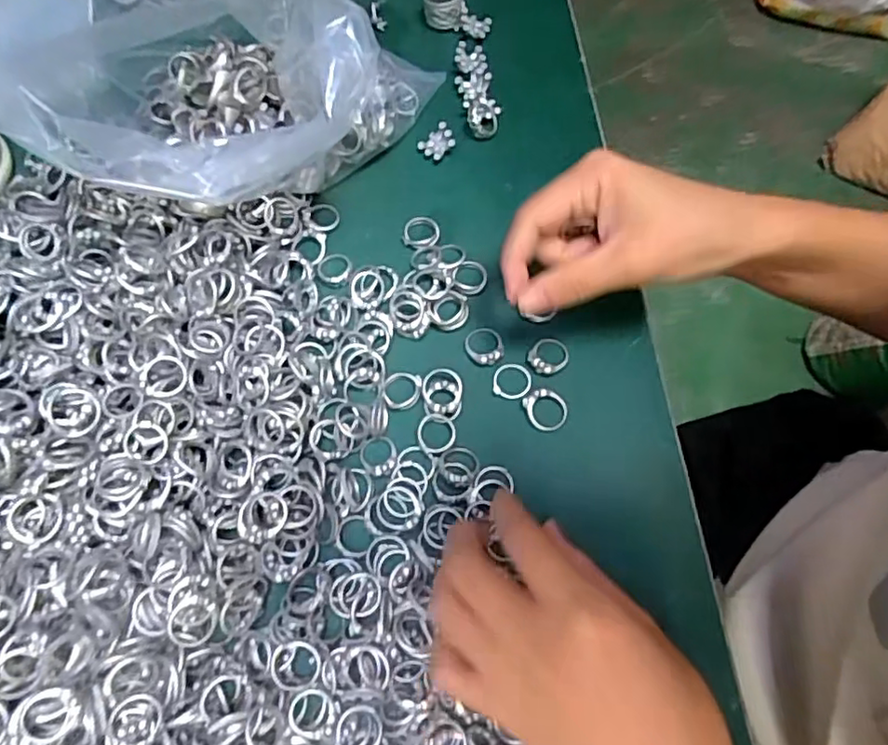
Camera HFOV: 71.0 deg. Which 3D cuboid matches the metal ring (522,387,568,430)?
[{"bbox_3d":[0.055,0.019,0.330,0.022,0.004,0.022,0,69,0],"label":"metal ring"}]

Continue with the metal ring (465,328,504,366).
[{"bbox_3d":[0.022,-0.015,0.342,0.021,0.004,0.022,1,69,0],"label":"metal ring"}]

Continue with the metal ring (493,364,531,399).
[{"bbox_3d":[0.037,0.004,0.336,0.020,0.004,0.020,0,69,0],"label":"metal ring"}]

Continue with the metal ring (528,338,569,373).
[{"bbox_3d":[0.058,-0.009,0.340,0.019,0.004,0.022,42,74,14],"label":"metal ring"}]

